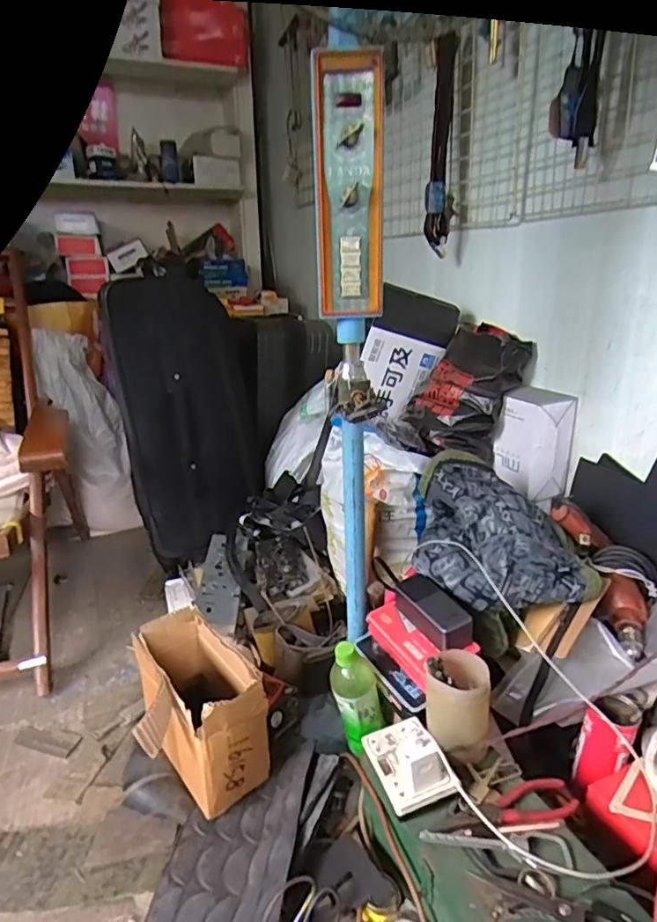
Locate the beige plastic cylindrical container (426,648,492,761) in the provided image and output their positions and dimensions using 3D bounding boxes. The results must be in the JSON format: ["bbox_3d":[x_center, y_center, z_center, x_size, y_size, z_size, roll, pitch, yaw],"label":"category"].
[{"bbox_3d":[0.169,0.317,0.731,0.081,0.097,0.082,3,18,11],"label":"beige plastic cylindrical container"}]

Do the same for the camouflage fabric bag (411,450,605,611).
[{"bbox_3d":[0.286,0.113,0.903,0.285,0.177,0.186,5,19,16],"label":"camouflage fabric bag"}]

